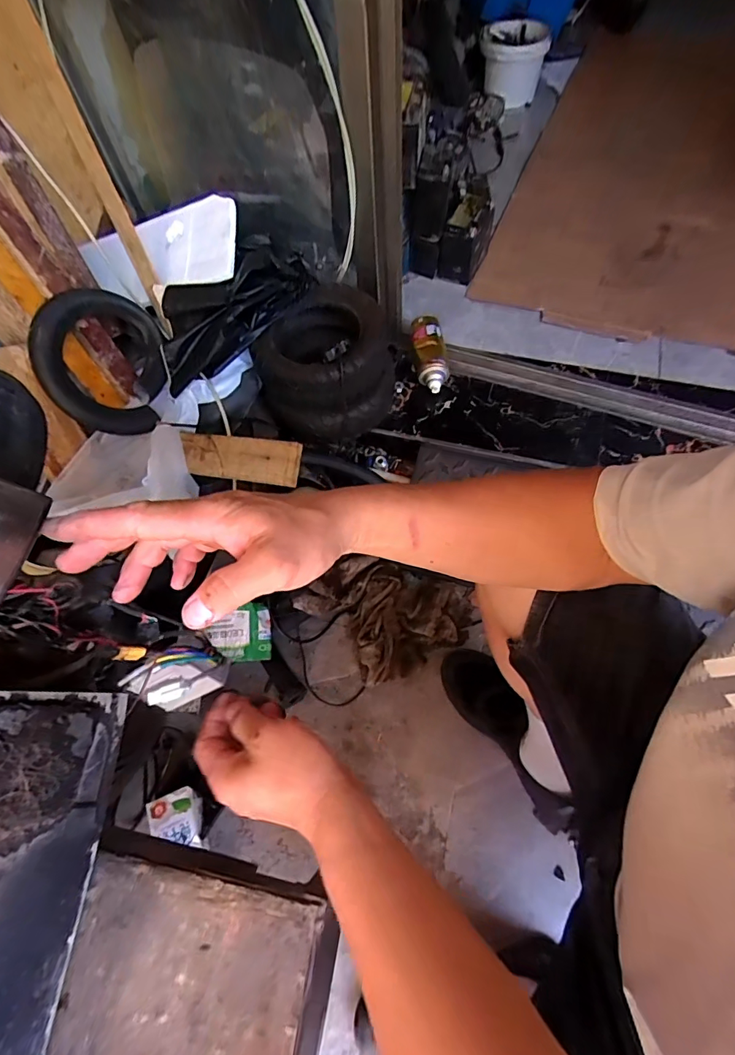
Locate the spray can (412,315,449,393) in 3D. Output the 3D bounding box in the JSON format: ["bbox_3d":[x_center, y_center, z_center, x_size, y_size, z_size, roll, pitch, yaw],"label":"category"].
[{"bbox_3d":[0.133,-0.366,0.980,0.067,0.065,0.174,-7,63,0],"label":"spray can"}]

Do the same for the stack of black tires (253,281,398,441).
[{"bbox_3d":[-0.079,-0.328,0.932,0.249,0.170,0.275,15,65,11],"label":"stack of black tires"}]

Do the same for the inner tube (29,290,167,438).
[{"bbox_3d":[-0.445,-0.283,0.793,0.224,0.052,0.238,7,83,-37],"label":"inner tube"}]

